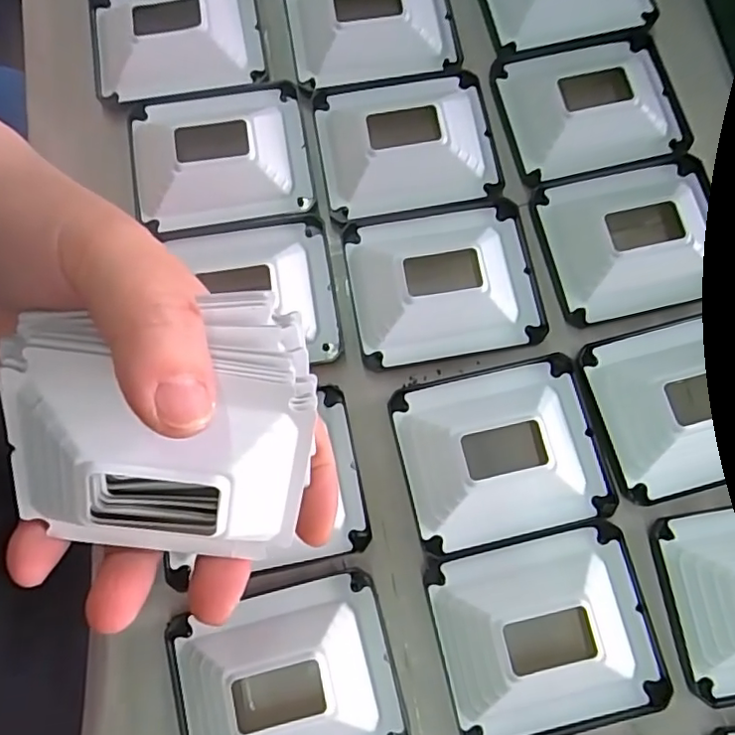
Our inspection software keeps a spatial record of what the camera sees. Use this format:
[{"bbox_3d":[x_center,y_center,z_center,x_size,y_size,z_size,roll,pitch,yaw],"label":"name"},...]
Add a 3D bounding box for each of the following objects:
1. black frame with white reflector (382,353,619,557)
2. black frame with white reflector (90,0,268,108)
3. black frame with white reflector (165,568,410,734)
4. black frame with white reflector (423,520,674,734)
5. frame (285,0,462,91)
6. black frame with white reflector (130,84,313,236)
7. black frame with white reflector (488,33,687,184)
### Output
[{"bbox_3d":[0.054,0.033,0.228,0.080,0.013,0.067,-12,78,-2],"label":"black frame with white reflector"},{"bbox_3d":[-0.093,-0.160,0.273,0.079,0.012,0.070,-11,78,-2],"label":"black frame with white reflector"},{"bbox_3d":[-0.030,0.118,0.209,0.080,0.014,0.068,-14,78,-2],"label":"black frame with white reflector"},{"bbox_3d":[0.067,0.099,0.213,0.080,0.012,0.068,-13,78,-2],"label":"black frame with white reflector"},{"bbox_3d":[0.002,-0.170,0.281,0.080,0.018,0.070,-10,78,-1],"label":"frame"},{"bbox_3d":[-0.066,-0.096,0.257,0.077,0.014,0.068,-11,78,-2],"label":"black frame with white reflector"},{"bbox_3d":[0.106,-0.125,0.270,0.082,0.018,0.070,-11,78,-2],"label":"black frame with white reflector"}]

